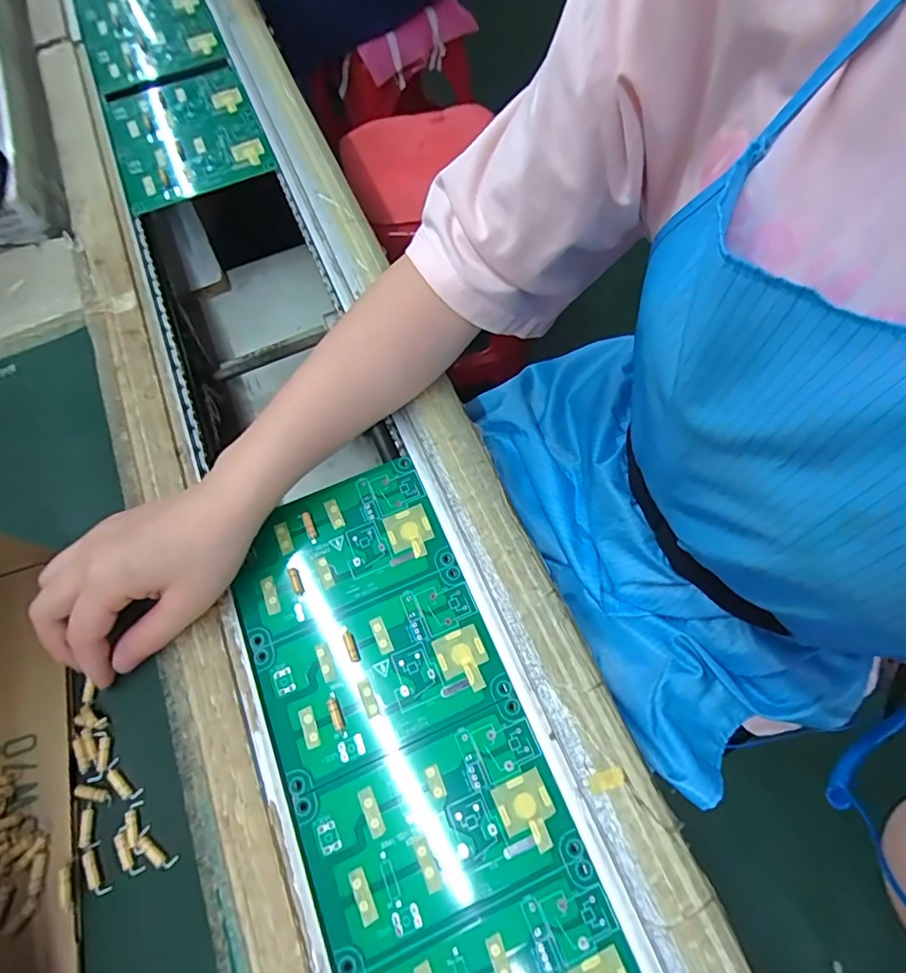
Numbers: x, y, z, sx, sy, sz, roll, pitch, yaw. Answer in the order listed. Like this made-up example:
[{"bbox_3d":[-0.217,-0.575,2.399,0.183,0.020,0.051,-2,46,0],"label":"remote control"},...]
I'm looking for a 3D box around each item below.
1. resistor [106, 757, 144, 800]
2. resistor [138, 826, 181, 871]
[{"bbox_3d":[-0.180,0.160,0.280,0.025,0.004,0.010,38,72,15],"label":"resistor"},{"bbox_3d":[-0.154,0.188,0.267,0.024,0.004,0.009,33,70,13],"label":"resistor"}]

